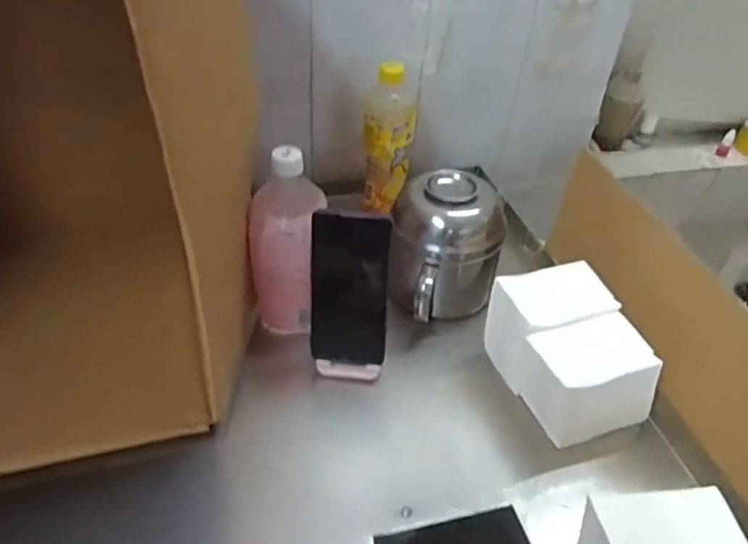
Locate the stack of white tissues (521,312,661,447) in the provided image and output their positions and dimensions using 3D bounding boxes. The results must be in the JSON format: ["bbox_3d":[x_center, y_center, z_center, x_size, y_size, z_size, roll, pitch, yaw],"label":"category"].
[{"bbox_3d":[0.200,0.105,0.548,0.110,0.094,0.068,-10,41,-16],"label":"stack of white tissues"}]

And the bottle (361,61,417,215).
[{"bbox_3d":[0.019,-0.168,0.746,0.062,0.193,0.054,7,39,4],"label":"bottle"}]

